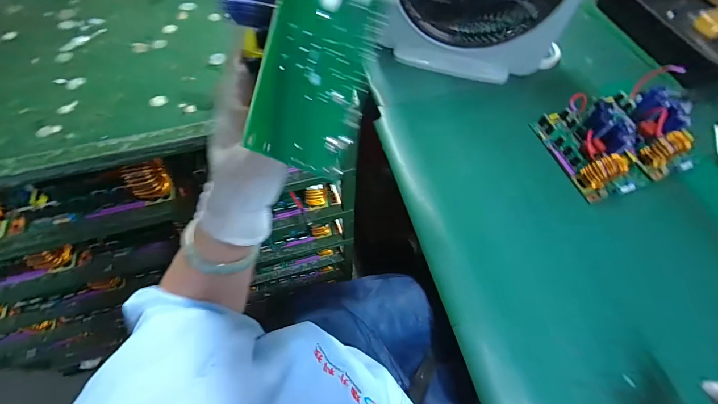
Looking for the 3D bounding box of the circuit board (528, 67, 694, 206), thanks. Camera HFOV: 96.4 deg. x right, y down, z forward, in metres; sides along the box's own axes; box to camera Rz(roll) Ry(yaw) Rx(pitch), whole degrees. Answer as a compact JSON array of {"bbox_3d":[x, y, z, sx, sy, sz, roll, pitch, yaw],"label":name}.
[{"bbox_3d":[0.519,-0.132,0.631,0.263,0.070,0.198,-18,64,-9],"label":"circuit board"}]

